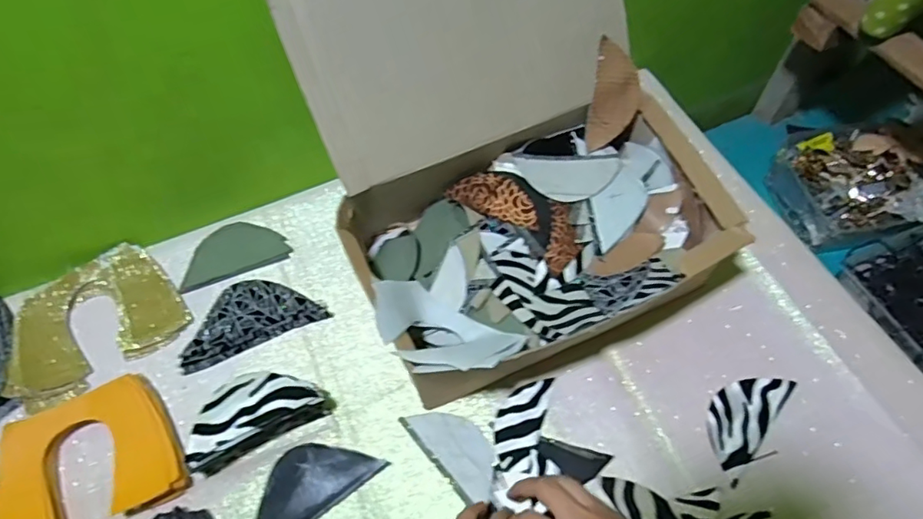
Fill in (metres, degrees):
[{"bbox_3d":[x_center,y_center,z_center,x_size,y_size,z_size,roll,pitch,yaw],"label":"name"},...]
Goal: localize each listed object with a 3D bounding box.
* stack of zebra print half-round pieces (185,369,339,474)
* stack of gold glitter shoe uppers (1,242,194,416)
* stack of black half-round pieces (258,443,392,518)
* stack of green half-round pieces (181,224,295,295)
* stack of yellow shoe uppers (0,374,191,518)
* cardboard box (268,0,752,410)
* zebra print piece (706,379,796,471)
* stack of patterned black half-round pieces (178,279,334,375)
[{"bbox_3d":[-0.185,0.139,0.491,0.116,0.056,0.051,-27,63,-12],"label":"stack of zebra print half-round pieces"},{"bbox_3d":[-0.383,0.059,0.562,0.161,0.021,0.135,-33,65,-15],"label":"stack of gold glitter shoe uppers"},{"bbox_3d":[-0.139,0.200,0.484,0.126,0.008,0.062,-35,65,-16],"label":"stack of black half-round pieces"},{"bbox_3d":[-0.254,-0.011,0.606,0.113,0.004,0.069,-18,62,-8],"label":"stack of green half-round pieces"},{"bbox_3d":[-0.335,0.183,0.480,0.156,0.030,0.126,-28,64,-13],"label":"stack of yellow shoe uppers"},{"bbox_3d":[0.047,-0.100,0.499,0.322,0.261,0.319,-20,62,-9],"label":"cardboard box"},{"bbox_3d":[0.258,0.141,0.498,0.052,0.009,0.099,38,69,20],"label":"zebra print piece"},{"bbox_3d":[-0.220,0.055,0.566,0.145,0.015,0.074,-22,62,-10],"label":"stack of patterned black half-round pieces"}]

